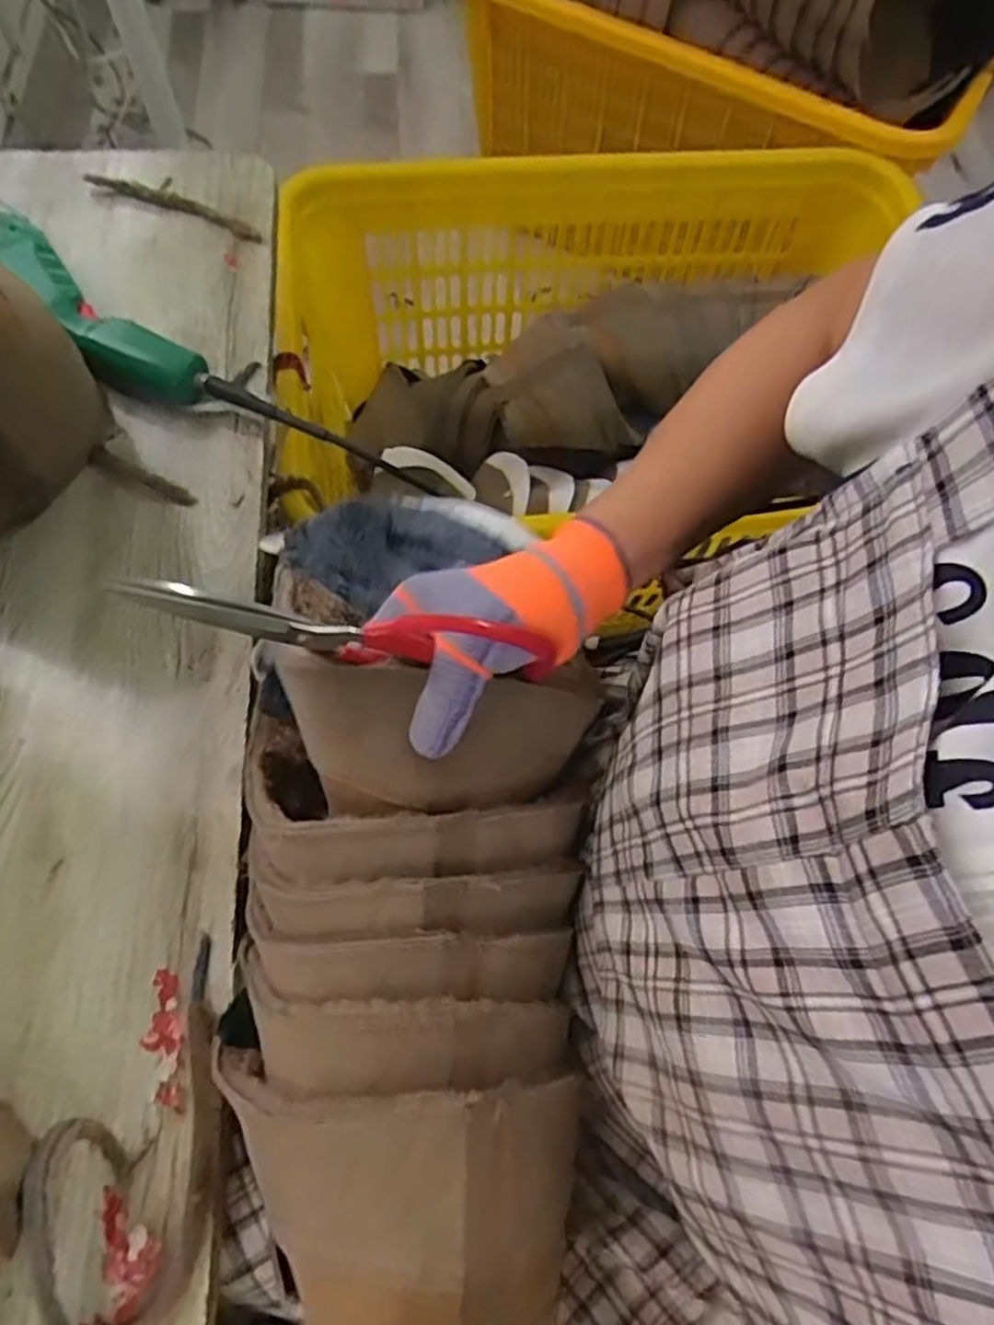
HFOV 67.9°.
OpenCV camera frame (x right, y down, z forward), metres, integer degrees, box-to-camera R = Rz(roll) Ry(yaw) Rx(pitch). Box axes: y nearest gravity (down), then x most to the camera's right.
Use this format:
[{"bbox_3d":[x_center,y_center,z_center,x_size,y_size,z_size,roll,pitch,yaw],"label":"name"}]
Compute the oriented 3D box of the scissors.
[{"bbox_3d":[-0.056,-0.011,0.314,0.182,0.043,0.007,7,65,-25],"label":"scissors"}]

